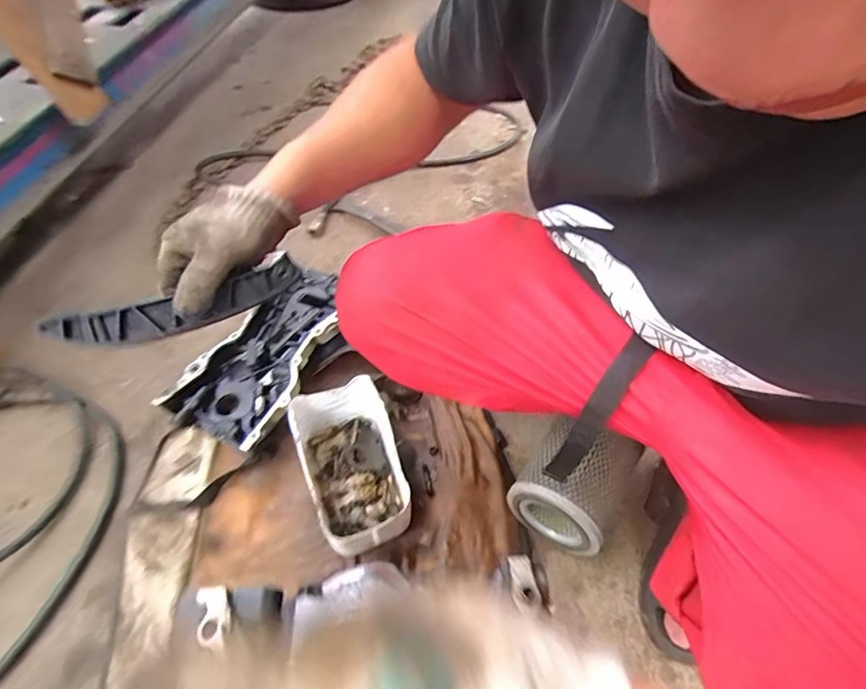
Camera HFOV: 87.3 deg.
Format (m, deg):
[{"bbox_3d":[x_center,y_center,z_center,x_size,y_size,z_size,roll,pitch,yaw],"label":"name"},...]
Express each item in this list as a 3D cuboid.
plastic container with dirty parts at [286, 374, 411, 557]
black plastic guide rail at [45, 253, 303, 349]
[{"bbox_3d":[-0.114,0.169,0.626,0.131,0.093,0.230,-18,52,-14],"label":"plastic container with dirty parts"},{"bbox_3d":[-0.218,-0.031,0.397,0.199,0.032,0.030,-20,53,-16],"label":"black plastic guide rail"}]

